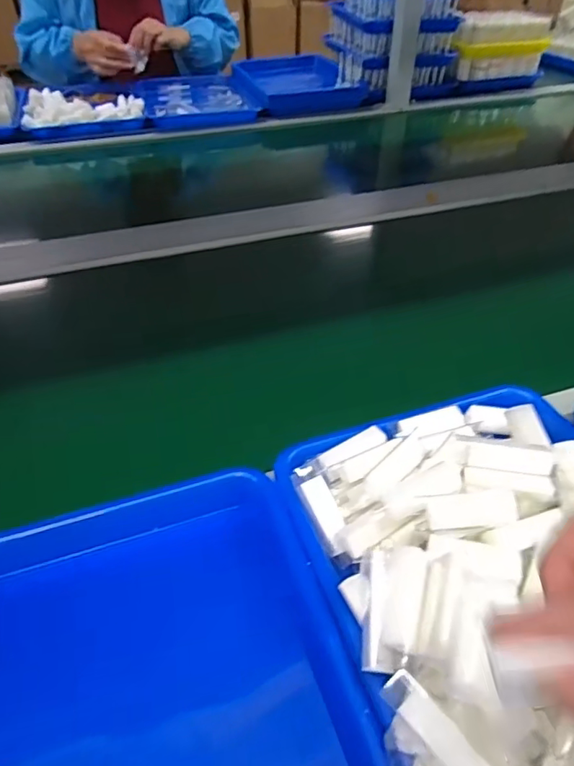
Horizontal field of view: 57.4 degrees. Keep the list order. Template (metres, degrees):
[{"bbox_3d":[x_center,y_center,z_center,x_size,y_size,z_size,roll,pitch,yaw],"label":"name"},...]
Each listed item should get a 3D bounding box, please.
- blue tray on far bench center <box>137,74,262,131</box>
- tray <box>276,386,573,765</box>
[{"bbox_3d":[-0.198,-0.624,1.164,0.239,0.033,0.257,-12,44,-12],"label":"blue tray on far bench center"},{"bbox_3d":[0.137,0.130,0.310,0.211,0.067,0.323,-12,44,-13],"label":"tray"}]

